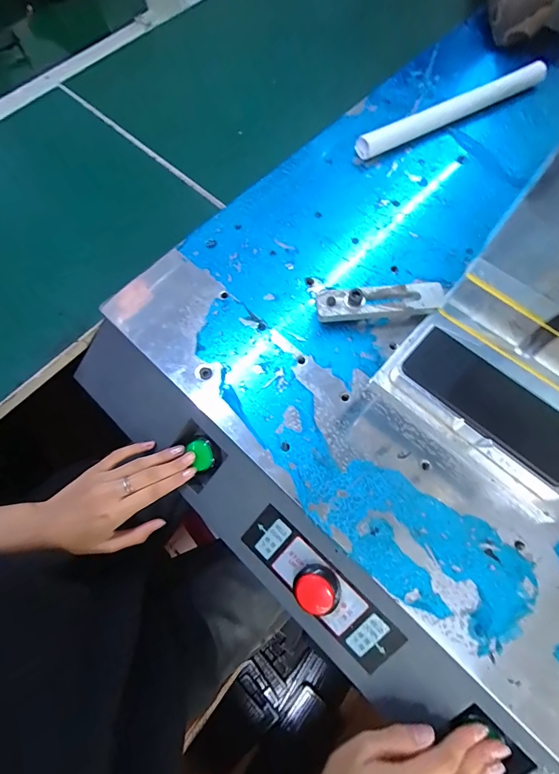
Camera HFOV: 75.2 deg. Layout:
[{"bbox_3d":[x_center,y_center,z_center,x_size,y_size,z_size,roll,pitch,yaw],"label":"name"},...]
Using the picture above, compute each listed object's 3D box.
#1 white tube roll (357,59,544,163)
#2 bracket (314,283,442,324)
[{"bbox_3d":[0.234,-0.374,0.492,0.285,0.033,0.028,-26,72,-7],"label":"white tube roll"},{"bbox_3d":[0.107,-0.090,0.393,0.133,0.032,0.032,-6,71,0],"label":"bracket"}]

